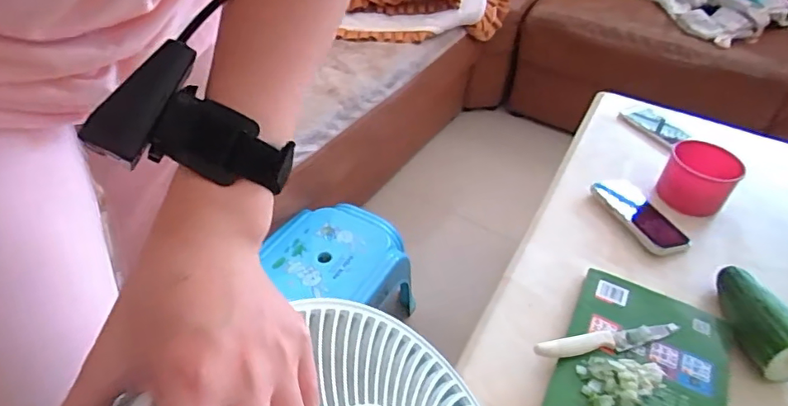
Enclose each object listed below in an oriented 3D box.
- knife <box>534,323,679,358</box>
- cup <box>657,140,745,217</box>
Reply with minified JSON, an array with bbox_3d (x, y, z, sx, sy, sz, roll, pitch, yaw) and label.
[{"bbox_3d":[0.230,0.146,0.564,0.166,0.018,0.022,-4,42,-11],"label":"knife"},{"bbox_3d":[0.433,-0.033,0.755,0.092,0.095,0.083,32,48,27],"label":"cup"}]

